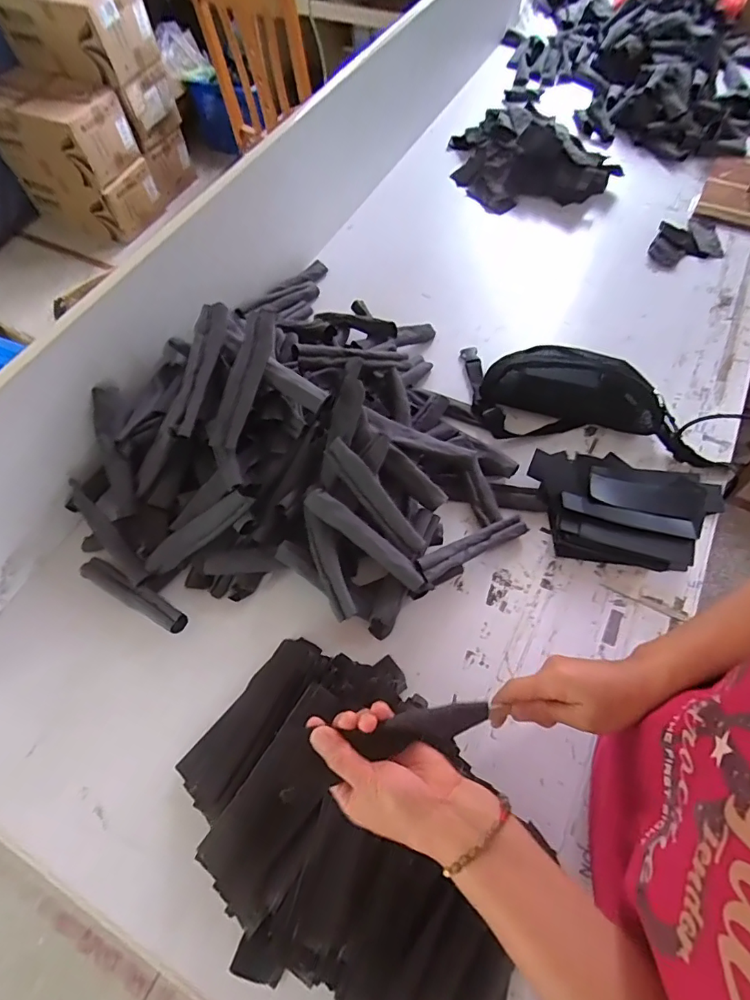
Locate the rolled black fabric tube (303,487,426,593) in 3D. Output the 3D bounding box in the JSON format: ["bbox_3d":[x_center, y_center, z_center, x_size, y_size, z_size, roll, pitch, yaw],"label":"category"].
[{"bbox_3d":[-0.011,0.051,0.646,0.188,0.019,0.031,38,68,1],"label":"rolled black fabric tube"}]

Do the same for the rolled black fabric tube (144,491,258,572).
[{"bbox_3d":[-0.242,0.044,0.664,0.187,0.023,0.034,-34,64,15],"label":"rolled black fabric tube"}]

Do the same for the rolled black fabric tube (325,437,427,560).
[{"bbox_3d":[0.000,-0.001,0.659,0.034,0.018,0.188,-38,90,-17],"label":"rolled black fabric tube"}]

